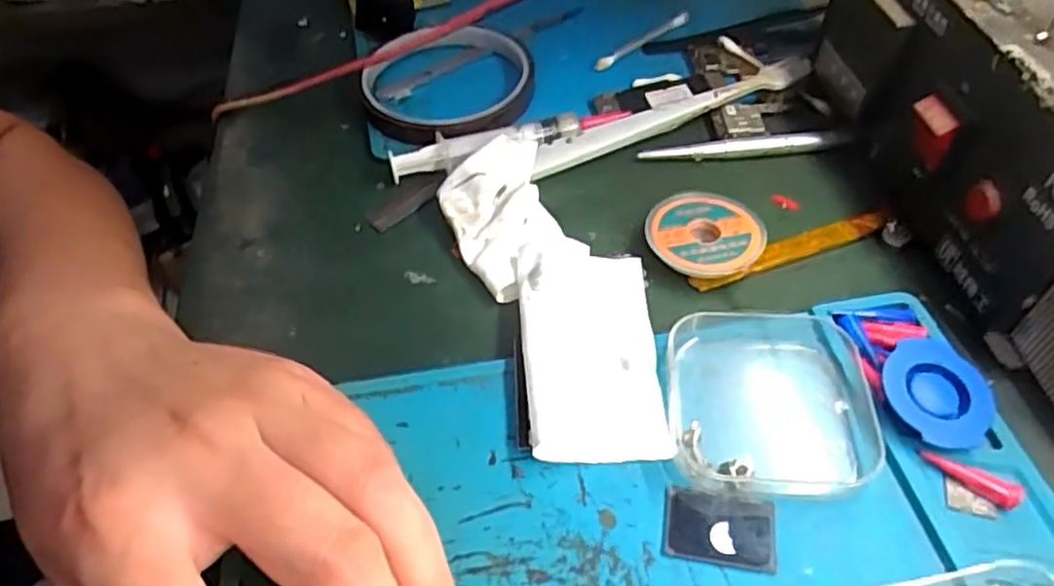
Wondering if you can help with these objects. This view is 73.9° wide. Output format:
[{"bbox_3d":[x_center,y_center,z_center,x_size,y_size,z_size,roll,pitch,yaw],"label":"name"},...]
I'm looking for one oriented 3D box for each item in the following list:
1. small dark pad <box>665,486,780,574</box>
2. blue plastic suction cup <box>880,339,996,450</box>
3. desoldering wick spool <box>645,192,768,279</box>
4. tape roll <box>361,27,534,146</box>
[{"bbox_3d":[0.058,0.070,0.208,0.032,0.004,0.021,7,51,9],"label":"small dark pad"},{"bbox_3d":[0.133,0.033,0.228,0.033,0.010,0.039,28,57,24],"label":"blue plastic suction cup"},{"bbox_3d":[0.071,-0.023,0.280,0.044,0.013,0.041,-2,50,2],"label":"desoldering wick spool"},{"bbox_3d":[-0.038,-0.104,0.341,0.078,0.010,0.085,-2,50,2],"label":"tape roll"}]

